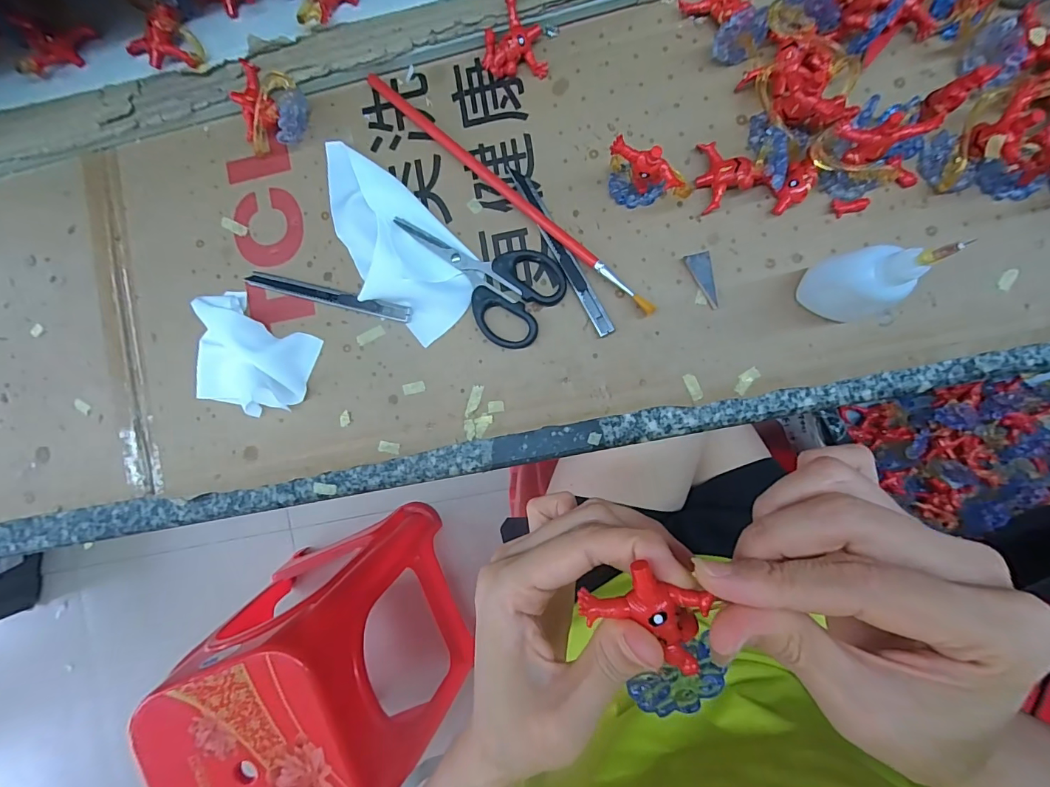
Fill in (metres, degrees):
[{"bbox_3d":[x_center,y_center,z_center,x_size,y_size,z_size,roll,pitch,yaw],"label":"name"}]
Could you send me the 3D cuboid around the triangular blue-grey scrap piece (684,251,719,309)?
[{"bbox_3d":[0.119,-0.075,0.299,0.015,0.008,0.038,-13,89,5],"label":"triangular blue-grey scrap piece"}]

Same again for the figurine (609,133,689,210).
[{"bbox_3d":[0.077,-0.135,0.284,0.052,0.049,0.023,25,92,5],"label":"figurine"}]

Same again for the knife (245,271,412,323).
[{"bbox_3d":[-0.143,-0.071,0.321,0.126,0.010,0.011,14,91,5],"label":"knife"}]

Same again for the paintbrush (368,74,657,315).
[{"bbox_3d":[-0.013,-0.139,0.307,0.259,0.016,0.008,42,95,3],"label":"paintbrush"}]

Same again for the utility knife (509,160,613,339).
[{"bbox_3d":[0.024,-0.099,0.306,0.013,0.011,0.134,-29,87,4],"label":"utility knife"}]

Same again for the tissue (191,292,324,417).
[{"bbox_3d":[-0.194,-0.025,0.314,0.079,0.027,0.076,17,91,5],"label":"tissue"}]

